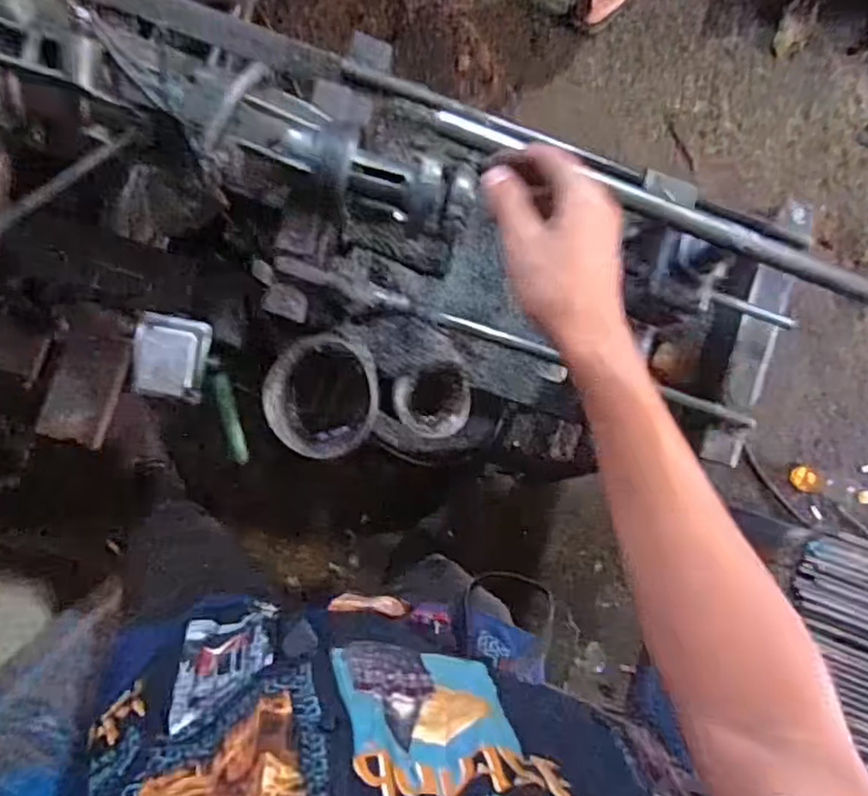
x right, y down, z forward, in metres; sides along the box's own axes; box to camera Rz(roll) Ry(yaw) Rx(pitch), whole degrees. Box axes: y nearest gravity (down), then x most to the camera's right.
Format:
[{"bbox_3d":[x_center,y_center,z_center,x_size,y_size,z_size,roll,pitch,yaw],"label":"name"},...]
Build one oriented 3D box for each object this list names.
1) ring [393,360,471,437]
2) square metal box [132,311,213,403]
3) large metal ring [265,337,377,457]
[{"bbox_3d":[0.000,-0.003,0.738,0.086,0.031,0.087,-6,118,-12],"label":"ring"},{"bbox_3d":[-0.281,-0.044,0.712,0.074,0.026,0.085,10,91,-5],"label":"square metal box"},{"bbox_3d":[-0.118,-0.003,0.709,0.121,0.029,0.131,1,111,3],"label":"large metal ring"}]

